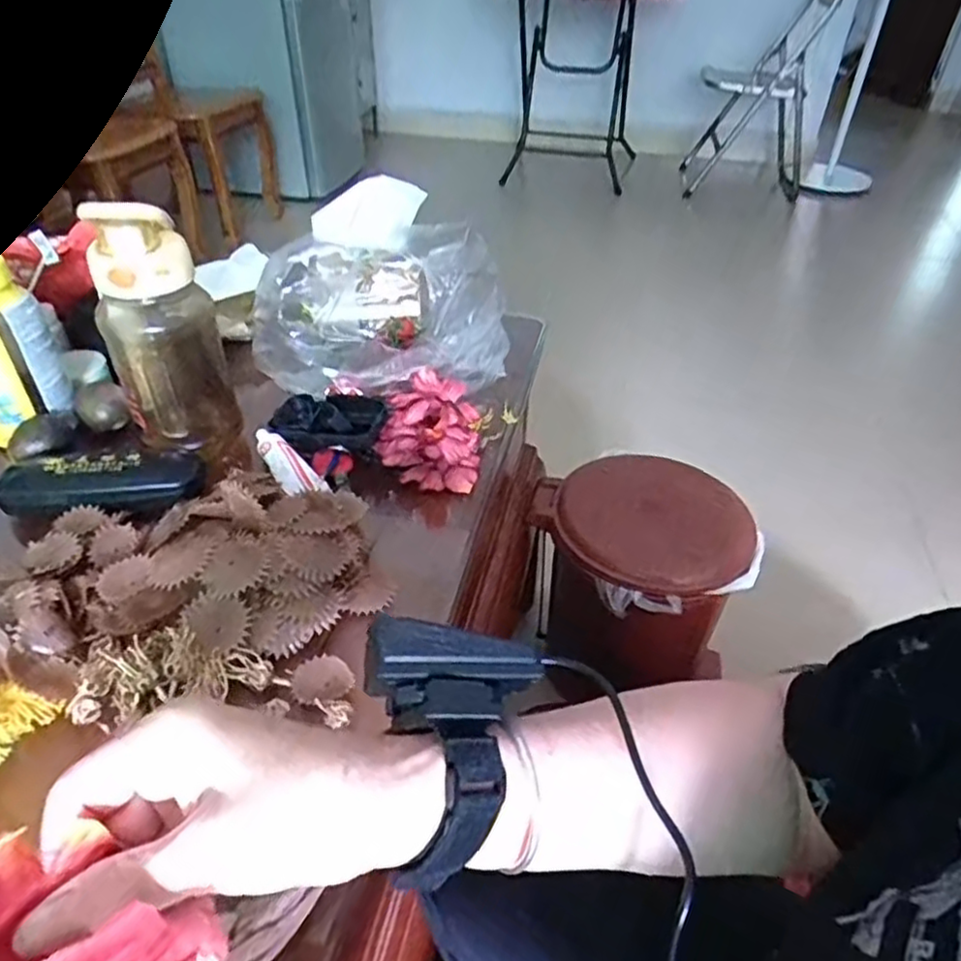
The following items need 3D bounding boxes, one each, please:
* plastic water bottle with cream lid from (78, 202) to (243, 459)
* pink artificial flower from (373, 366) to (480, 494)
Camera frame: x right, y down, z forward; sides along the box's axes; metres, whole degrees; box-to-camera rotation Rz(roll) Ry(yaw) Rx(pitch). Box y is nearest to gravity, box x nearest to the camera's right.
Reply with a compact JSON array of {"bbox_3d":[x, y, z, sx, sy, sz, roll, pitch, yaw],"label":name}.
[{"bbox_3d":[-0.269,-0.121,0.581,0.089,0.202,0.095,-19,44,-23],"label":"plastic water bottle with cream lid"},{"bbox_3d":[-0.046,-0.047,0.619,0.087,0.059,0.098,1,40,-1],"label":"pink artificial flower"}]

